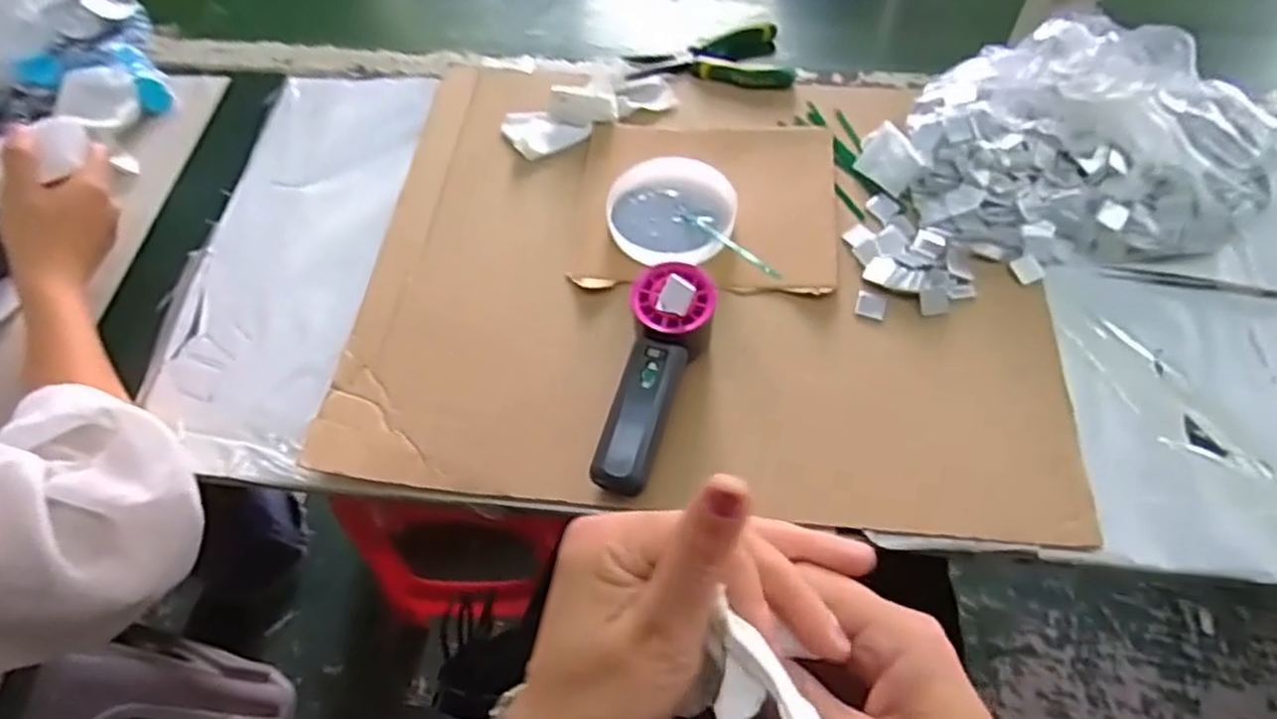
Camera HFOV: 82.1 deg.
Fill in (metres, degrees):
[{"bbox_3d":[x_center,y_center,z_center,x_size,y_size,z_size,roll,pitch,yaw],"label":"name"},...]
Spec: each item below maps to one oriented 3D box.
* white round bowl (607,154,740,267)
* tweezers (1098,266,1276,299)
[{"bbox_3d":[0.027,-0.118,0.581,0.098,0.028,0.089,-3,57,-1],"label":"white round bowl"},{"bbox_3d":[0.416,-0.059,0.552,0.129,0.005,0.012,10,58,8],"label":"tweezers"}]

